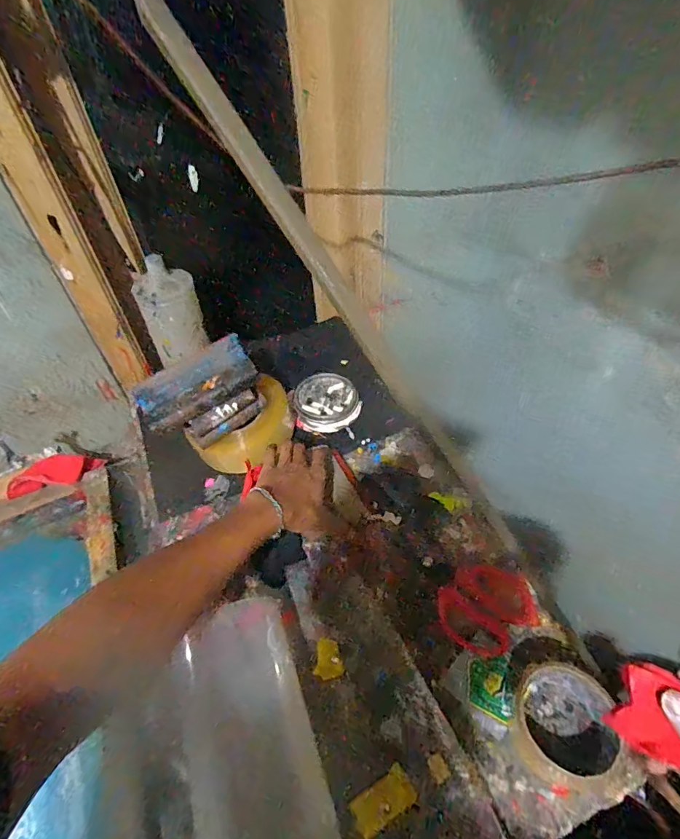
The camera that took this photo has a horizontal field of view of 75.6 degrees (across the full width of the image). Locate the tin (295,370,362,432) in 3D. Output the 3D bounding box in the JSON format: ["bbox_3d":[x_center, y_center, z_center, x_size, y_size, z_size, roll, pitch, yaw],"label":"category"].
[{"bbox_3d":[-0.022,-0.032,0.717,0.103,0.033,0.117,-10,48,-4],"label":"tin"}]

